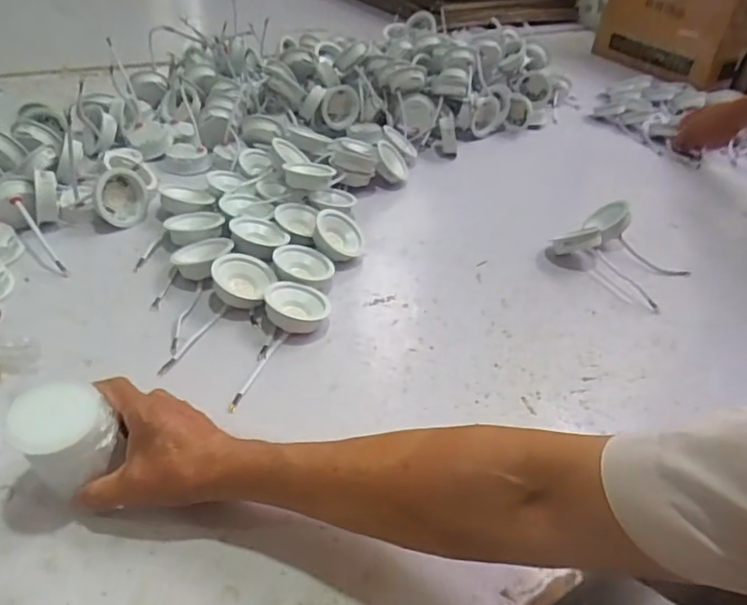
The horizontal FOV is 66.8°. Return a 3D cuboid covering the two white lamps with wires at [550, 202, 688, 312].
[{"bbox_3d":[0.330,-0.073,0.753,0.125,0.058,0.137,-26,49,-35],"label":"two white lamps with wires"}]

